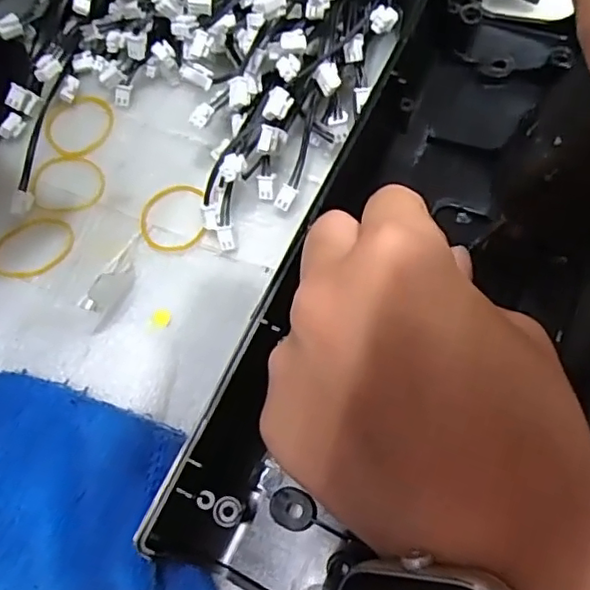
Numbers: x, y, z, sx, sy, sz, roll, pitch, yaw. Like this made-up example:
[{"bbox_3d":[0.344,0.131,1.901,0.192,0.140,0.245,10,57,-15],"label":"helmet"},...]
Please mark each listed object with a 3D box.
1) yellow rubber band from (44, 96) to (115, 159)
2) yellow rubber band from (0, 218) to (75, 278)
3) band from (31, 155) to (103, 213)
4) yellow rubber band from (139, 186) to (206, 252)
[{"bbox_3d":[-0.094,-0.075,0.259,0.031,0.004,0.030,-1,69,4],"label":"yellow rubber band"},{"bbox_3d":[-0.105,-0.019,0.238,0.034,0.004,0.023,-29,70,-7],"label":"yellow rubber band"},{"bbox_3d":[-0.095,-0.048,0.249,0.030,0.004,0.028,0,69,4],"label":"band"},{"bbox_3d":[-0.050,-0.031,0.243,0.027,0.004,0.030,-7,69,1],"label":"yellow rubber band"}]

